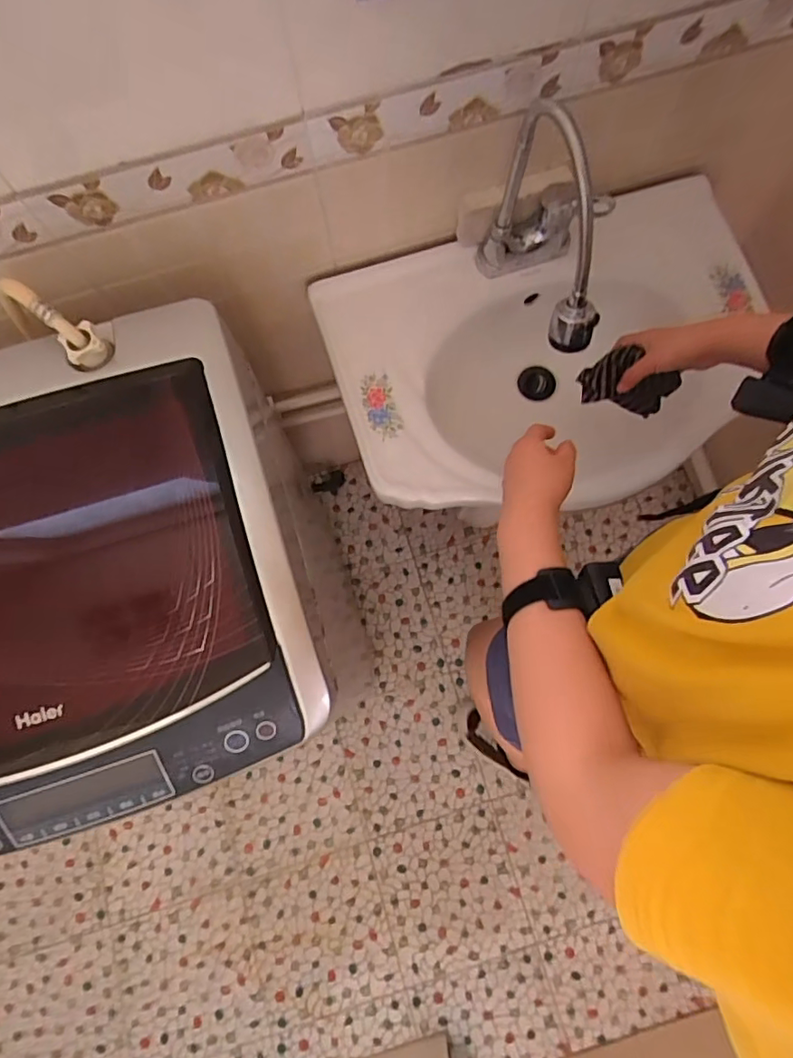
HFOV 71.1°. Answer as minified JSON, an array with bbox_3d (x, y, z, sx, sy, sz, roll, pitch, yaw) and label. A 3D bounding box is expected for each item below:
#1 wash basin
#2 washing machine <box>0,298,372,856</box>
[{"bbox_3d":[0.224,-0.232,0.816,0.611,0.157,0.423,-14,77,-1],"label":"wash basin"},{"bbox_3d":[-0.342,0.121,0.981,0.483,0.917,0.541,-20,76,-4],"label":"washing machine"}]

